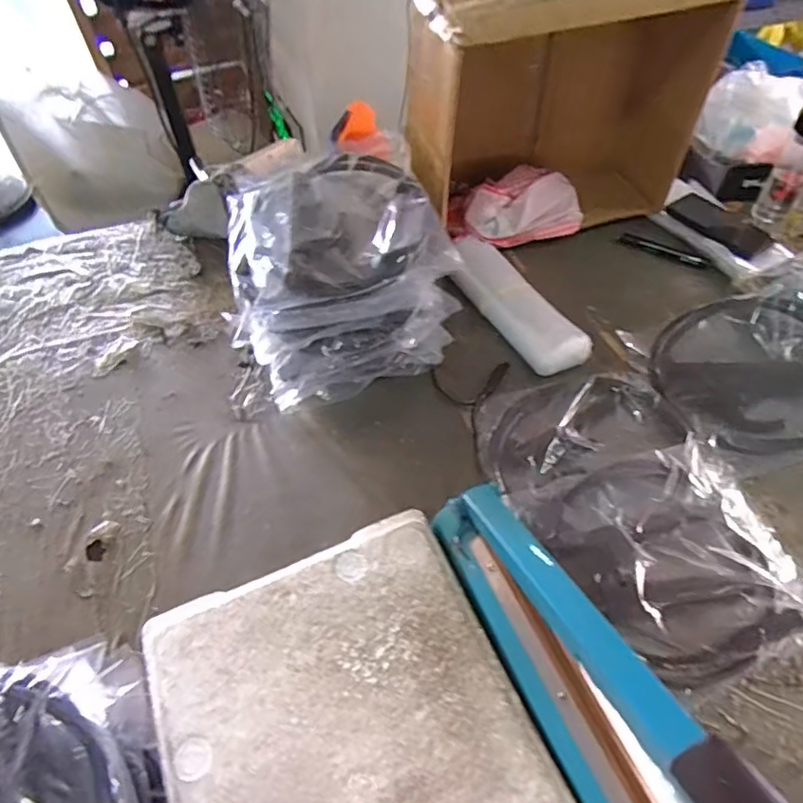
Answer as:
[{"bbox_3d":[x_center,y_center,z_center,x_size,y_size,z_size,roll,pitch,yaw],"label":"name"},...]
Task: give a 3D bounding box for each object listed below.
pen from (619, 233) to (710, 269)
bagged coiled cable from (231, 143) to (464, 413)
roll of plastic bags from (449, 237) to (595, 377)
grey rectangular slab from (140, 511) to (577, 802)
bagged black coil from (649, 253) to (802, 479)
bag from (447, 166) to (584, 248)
[{"bbox_3d":[0.425,-0.245,0.911,0.139,0.014,0.018,24,56,19],"label":"pen"},{"bbox_3d":[-0.092,-0.167,0.754,0.265,0.179,0.269,-17,53,-12],"label":"bagged coiled cable"},{"bbox_3d":[0.160,-0.143,0.813,0.087,0.048,0.265,-25,55,-17],"label":"roll of plastic bags"},{"bbox_3d":[-0.027,0.300,0.438,0.280,0.022,0.396,-21,57,-14],"label":"grey rectangular slab"},{"bbox_3d":[0.544,-0.078,0.739,0.463,0.077,0.250,-22,54,-15],"label":"bagged black coil"},{"bbox_3d":[0.184,-0.325,0.936,0.234,0.085,0.121,-10,52,-6],"label":"bag"}]

